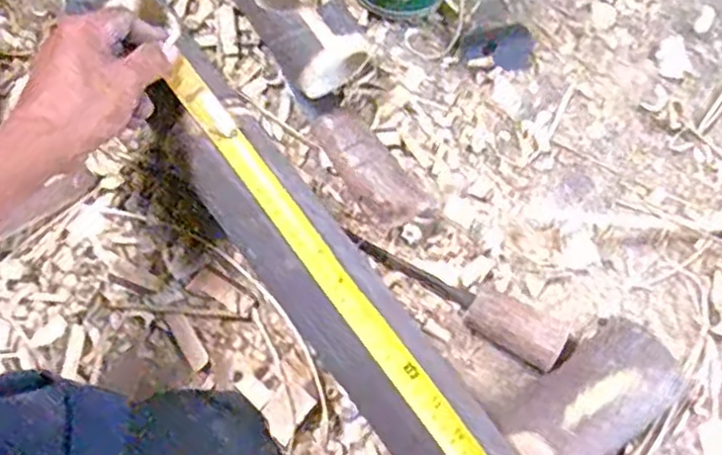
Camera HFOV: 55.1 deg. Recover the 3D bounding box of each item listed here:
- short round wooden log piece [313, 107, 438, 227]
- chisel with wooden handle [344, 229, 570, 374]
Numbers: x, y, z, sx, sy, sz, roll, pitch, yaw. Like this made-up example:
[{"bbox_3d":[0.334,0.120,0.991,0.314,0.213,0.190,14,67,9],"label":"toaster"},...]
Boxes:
[{"bbox_3d":[0.005,-0.046,0.583,0.119,0.049,0.055,44,80,6],"label":"short round wooden log piece"},{"bbox_3d":[0.080,0.049,0.564,0.200,0.040,0.043,35,80,4],"label":"chisel with wooden handle"}]

